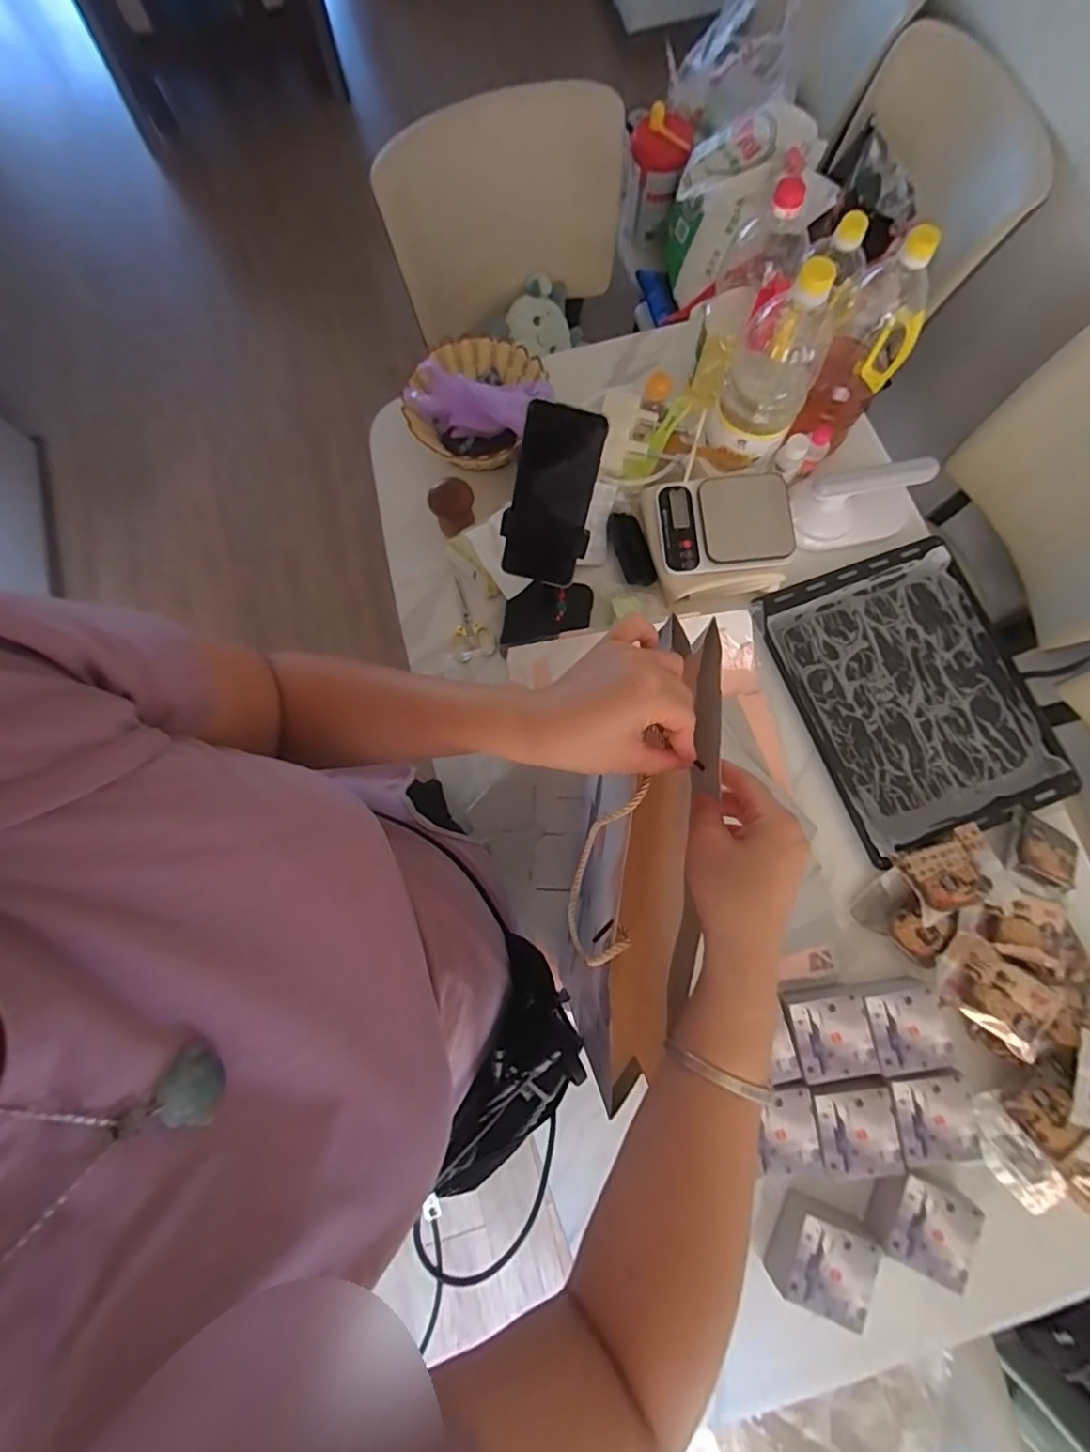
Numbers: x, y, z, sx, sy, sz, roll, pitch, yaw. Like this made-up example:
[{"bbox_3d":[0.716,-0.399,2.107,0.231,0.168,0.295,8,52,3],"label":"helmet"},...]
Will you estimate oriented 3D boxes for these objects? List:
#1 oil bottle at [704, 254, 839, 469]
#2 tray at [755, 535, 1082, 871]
[{"bbox_3d":[0.293,-0.456,0.709,0.121,0.236,0.110,0,77,0],"label":"oil bottle"},{"bbox_3d":[0.509,-0.048,0.784,0.316,0.033,0.391,-21,78,-5],"label":"tray"}]

